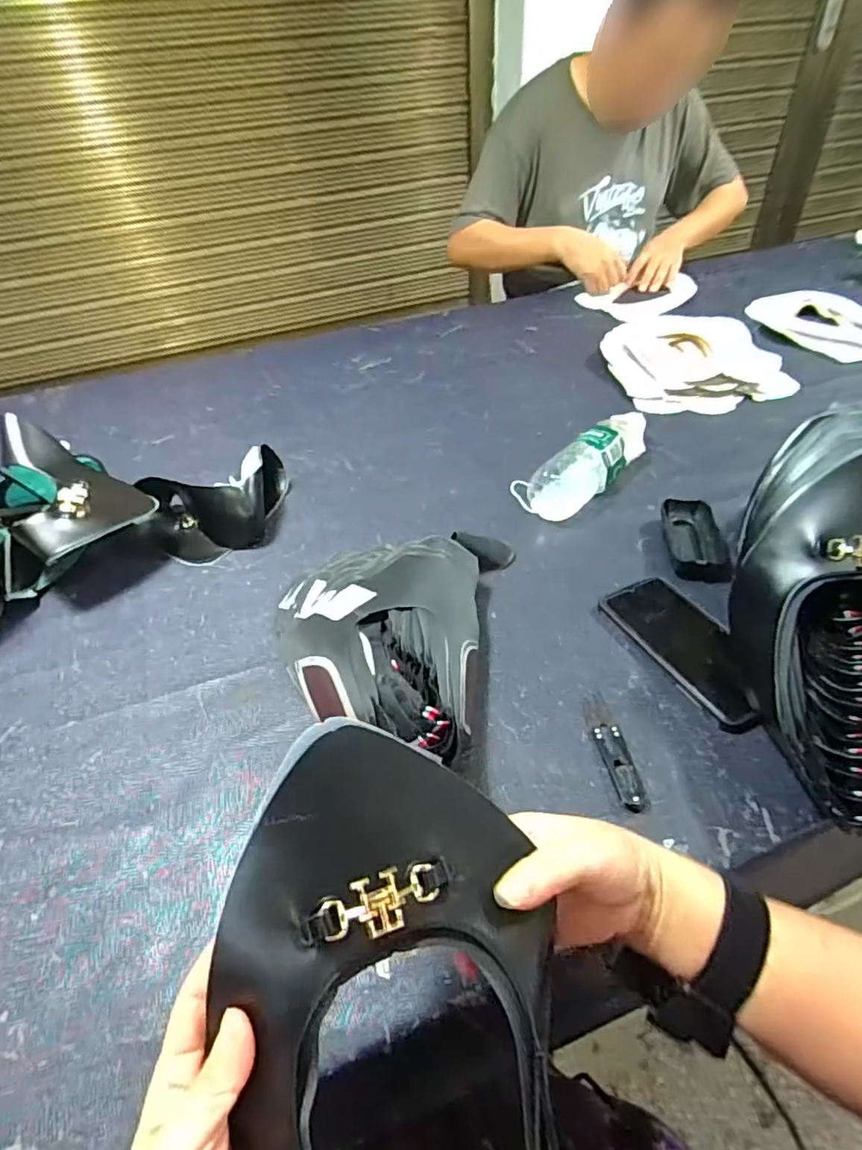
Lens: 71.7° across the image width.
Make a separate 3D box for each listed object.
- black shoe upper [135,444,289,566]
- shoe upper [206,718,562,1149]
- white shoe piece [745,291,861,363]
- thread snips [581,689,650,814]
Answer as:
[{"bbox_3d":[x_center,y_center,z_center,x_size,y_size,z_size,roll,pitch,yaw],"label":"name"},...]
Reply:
[{"bbox_3d":[-0.243,-0.082,0.676,0.160,0.066,0.124,-15,45,-12],"label":"black shoe upper"},{"bbox_3d":[-0.009,0.199,0.246,0.135,0.053,0.271,-14,81,-11],"label":"shoe upper"},{"bbox_3d":[0.680,-0.444,1.039,0.150,0.030,0.262,-18,45,-14],"label":"white shoe piece"},{"bbox_3d":[0.139,0.130,0.454,0.022,0.009,0.102,-7,43,-3],"label":"thread snips"}]

